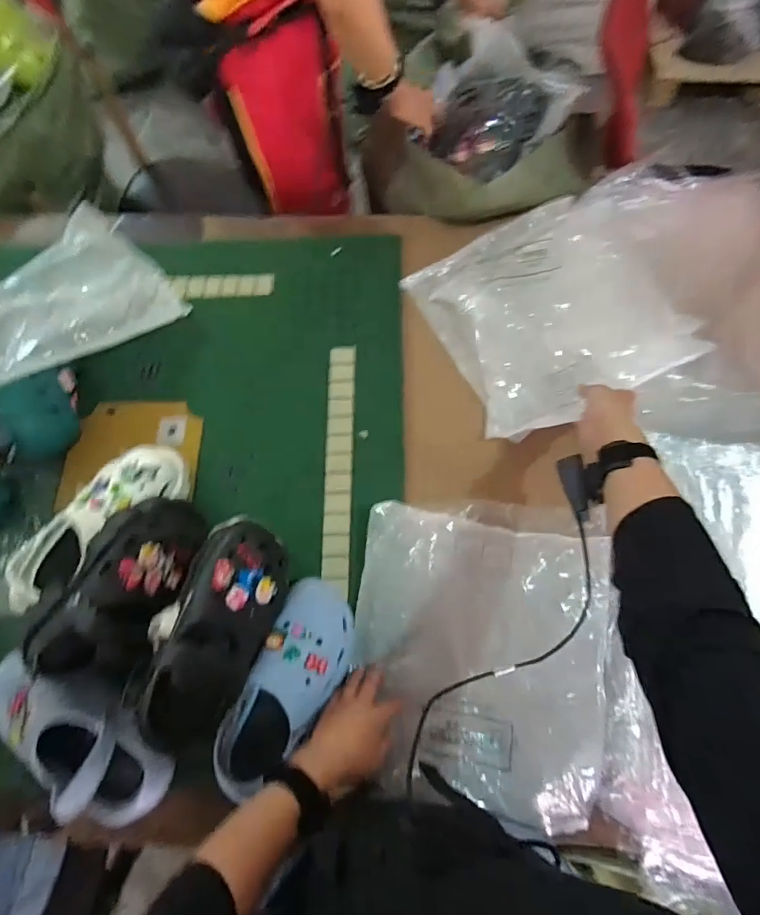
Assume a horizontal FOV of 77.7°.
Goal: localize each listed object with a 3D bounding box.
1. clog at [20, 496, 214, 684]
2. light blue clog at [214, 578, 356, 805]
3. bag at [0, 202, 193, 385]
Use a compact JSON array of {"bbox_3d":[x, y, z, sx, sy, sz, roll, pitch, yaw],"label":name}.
[{"bbox_3d":[-0.312,0.158,0.581,0.117,0.097,0.236,17,72,7],"label":"clog"},{"bbox_3d":[-0.108,0.277,0.568,0.102,0.083,0.252,22,73,8],"label":"light blue clog"},{"bbox_3d":[-0.553,-0.257,0.757,0.290,0.037,0.383,44,56,16],"label":"bag"}]

